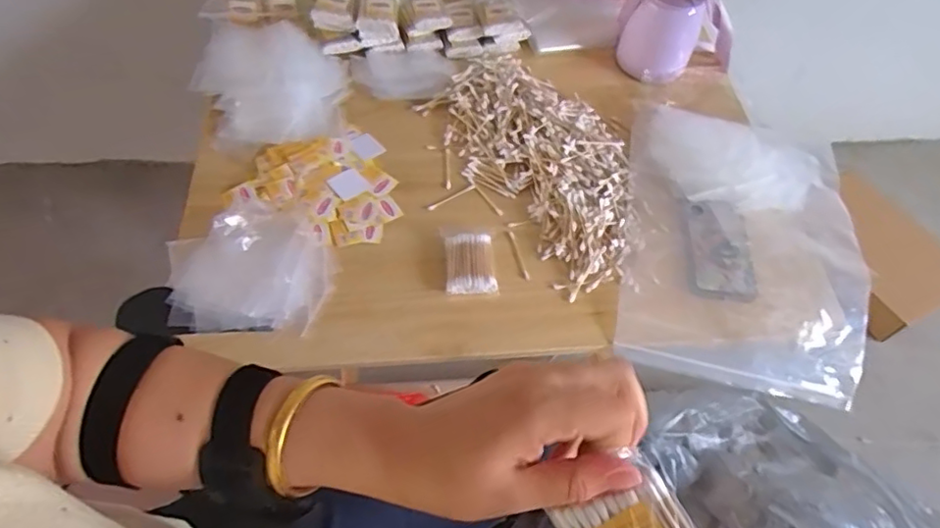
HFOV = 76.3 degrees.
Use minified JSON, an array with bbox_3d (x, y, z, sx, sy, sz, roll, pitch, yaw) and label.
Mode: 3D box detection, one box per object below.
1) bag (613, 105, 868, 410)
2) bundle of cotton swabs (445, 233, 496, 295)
[{"bbox_3d":[0.331,-0.029,0.734,0.278,0.078,0.364,12,56,4],"label":"bag"},{"bbox_3d":[0.000,0.002,0.689,0.054,0.022,0.072,-2,56,-6],"label":"bundle of cotton swabs"}]

